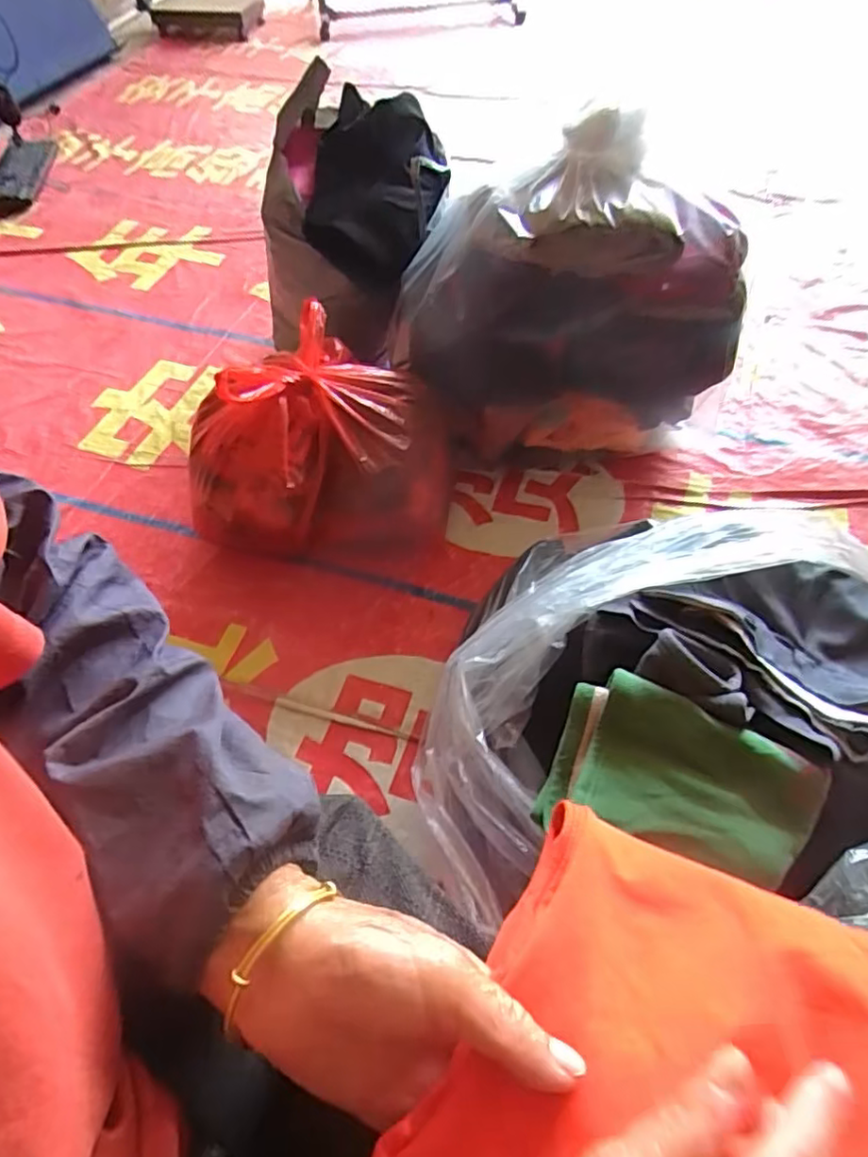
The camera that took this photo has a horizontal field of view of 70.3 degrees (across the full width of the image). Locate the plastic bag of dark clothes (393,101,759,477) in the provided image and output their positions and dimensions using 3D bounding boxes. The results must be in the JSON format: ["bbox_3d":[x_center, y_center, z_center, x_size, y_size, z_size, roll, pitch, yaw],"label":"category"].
[{"bbox_3d":[0.204,-0.405,0.966,0.464,0.413,0.206,-10,56,-5],"label":"plastic bag of dark clothes"}]

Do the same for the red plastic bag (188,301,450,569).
[{"bbox_3d":[-0.178,-0.196,0.915,0.361,0.266,0.259,-7,56,-3],"label":"red plastic bag"}]

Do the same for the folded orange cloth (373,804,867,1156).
[{"bbox_3d":[0.093,0.187,0.239,0.176,0.043,0.163,19,57,13],"label":"folded orange cloth"}]

